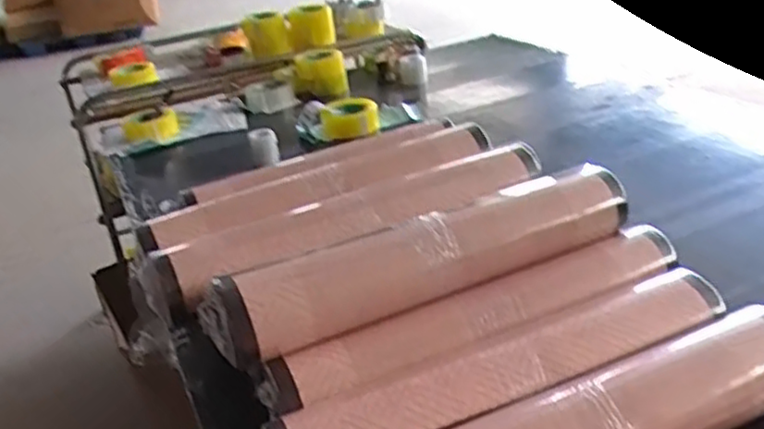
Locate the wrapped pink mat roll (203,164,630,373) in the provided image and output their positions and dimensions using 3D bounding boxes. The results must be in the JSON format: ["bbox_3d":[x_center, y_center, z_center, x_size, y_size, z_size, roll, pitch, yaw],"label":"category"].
[{"bbox_3d":[0.056,0.051,0.776,0.500,0.086,0.083,-17,30,-20],"label":"wrapped pink mat roll"}]

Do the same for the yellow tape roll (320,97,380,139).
[{"bbox_3d":[-0.070,-0.222,1.537,0.123,0.054,0.123,-6,28,3],"label":"yellow tape roll"}]

